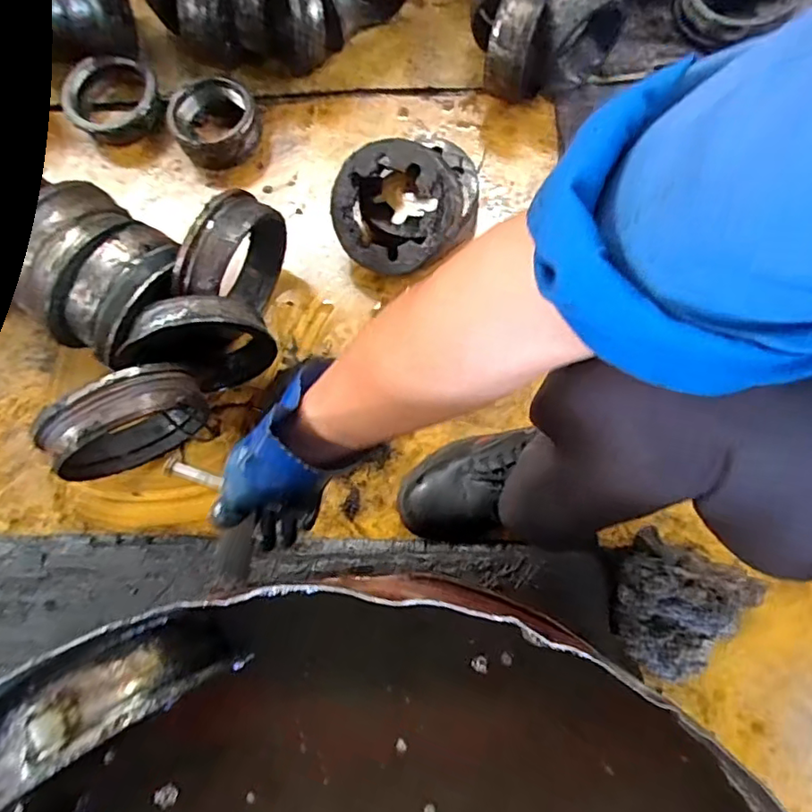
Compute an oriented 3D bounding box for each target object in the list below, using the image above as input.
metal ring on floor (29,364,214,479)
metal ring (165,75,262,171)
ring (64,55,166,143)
[{"bbox_3d":[-0.322,0.026,0.686,0.180,0.199,0.053,-32,76,-6],"label":"metal ring on floor"},{"bbox_3d":[-0.288,-0.432,0.873,0.120,0.050,0.119,-1,75,4],"label":"metal ring"},{"bbox_3d":[-0.451,-0.465,0.880,0.144,0.065,0.121,-22,75,-4],"label":"ring"}]

